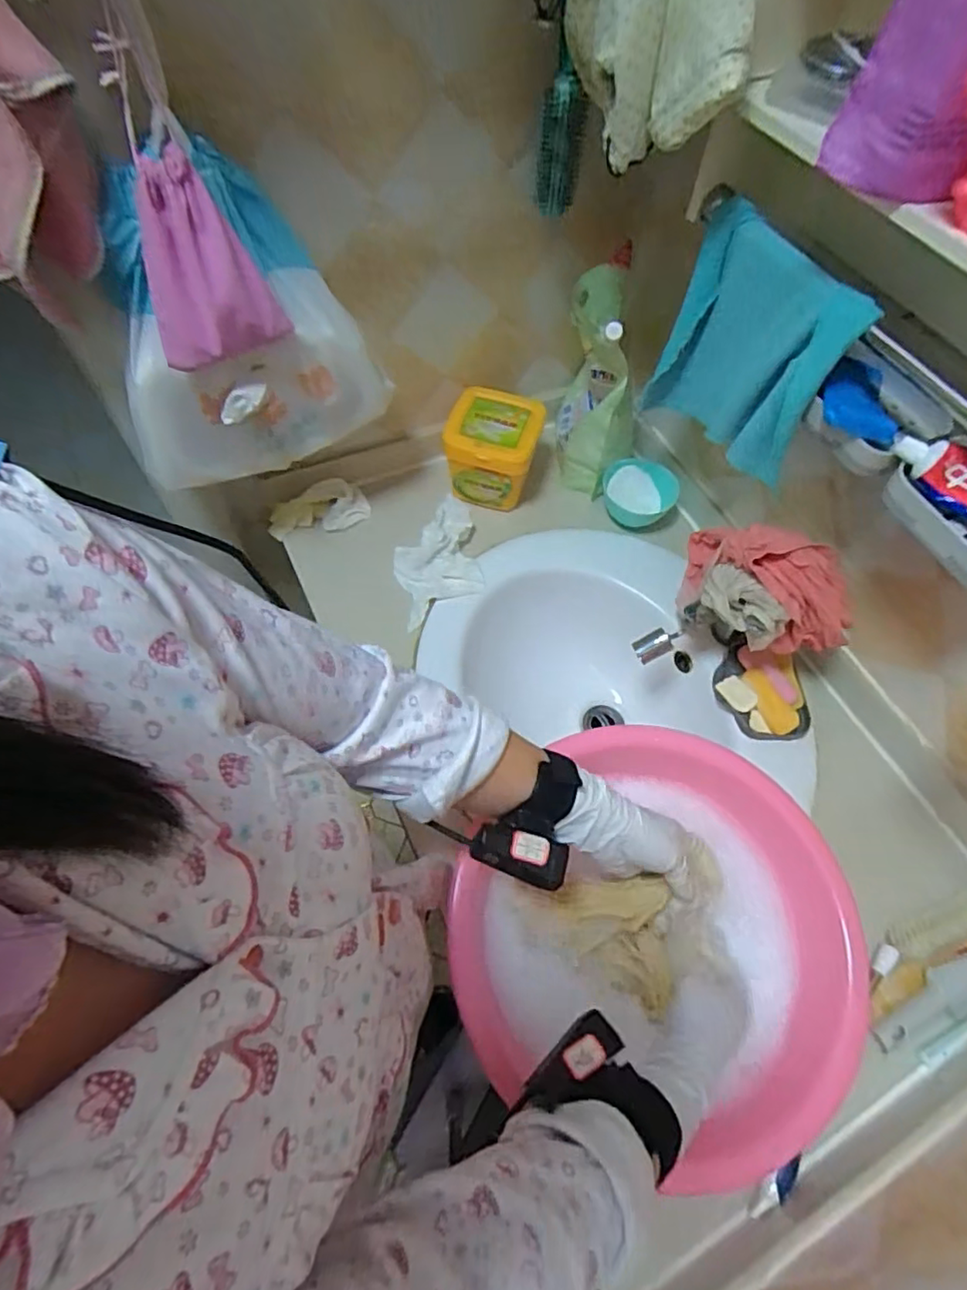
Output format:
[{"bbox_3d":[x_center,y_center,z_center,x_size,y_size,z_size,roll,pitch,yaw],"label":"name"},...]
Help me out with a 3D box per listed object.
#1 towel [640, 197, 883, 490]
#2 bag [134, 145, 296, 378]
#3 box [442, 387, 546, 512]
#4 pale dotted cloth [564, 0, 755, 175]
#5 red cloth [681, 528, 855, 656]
[{"bbox_3d":[0.244,-0.268,0.580,0.051,0.180,0.199,-18,63,-11],"label":"towel"},{"bbox_3d":[-0.221,-0.297,0.484,0.100,0.128,0.066,-16,63,-10],"label":"bag"},{"bbox_3d":[0.014,-0.262,0.847,0.118,0.121,0.118,14,61,6],"label":"box"},{"bbox_3d":[0.126,-0.460,0.451,0.133,0.146,0.133,9,61,3],"label":"pale dotted cloth"},{"bbox_3d":[0.298,-0.066,0.645,0.069,0.132,0.182,-34,67,-18],"label":"red cloth"}]

